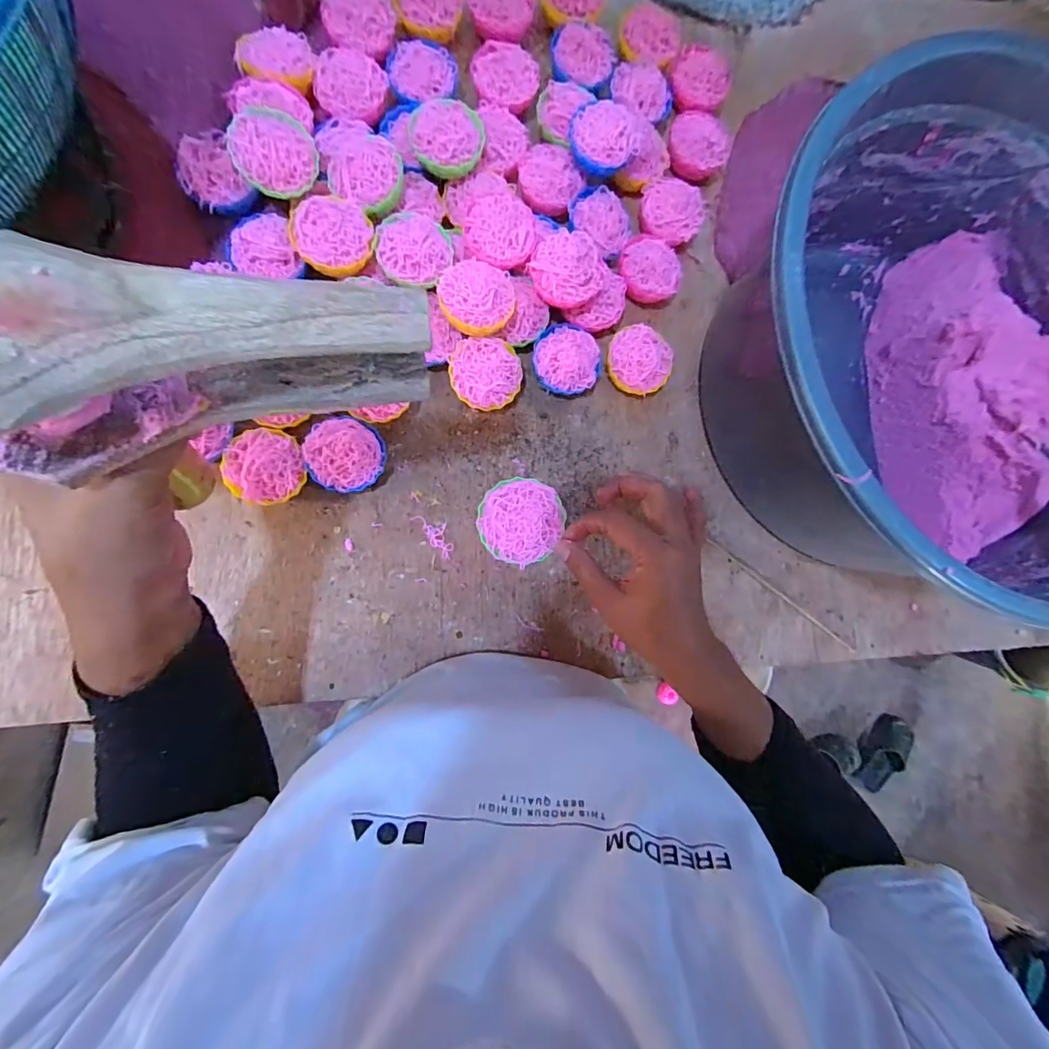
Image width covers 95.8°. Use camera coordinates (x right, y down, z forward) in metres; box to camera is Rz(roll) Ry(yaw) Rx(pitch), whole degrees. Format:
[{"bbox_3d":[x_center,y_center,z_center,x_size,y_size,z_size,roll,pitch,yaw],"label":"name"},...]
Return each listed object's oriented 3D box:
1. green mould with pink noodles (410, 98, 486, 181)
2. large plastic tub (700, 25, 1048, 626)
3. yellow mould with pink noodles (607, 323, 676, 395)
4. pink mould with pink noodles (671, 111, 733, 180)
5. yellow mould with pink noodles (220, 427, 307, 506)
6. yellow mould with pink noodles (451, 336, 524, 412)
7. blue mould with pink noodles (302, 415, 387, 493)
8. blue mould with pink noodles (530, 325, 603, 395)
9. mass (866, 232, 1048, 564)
[{"bbox_3d":[-0.066,-0.327,0.404,0.061,0.035,0.059,1,85,-9],"label":"green mould with pink noodles"},{"bbox_3d":[0.342,-0.138,0.408,0.395,0.184,0.379,1,85,-9],"label":"large plastic tub"},{"bbox_3d":[0.104,-0.150,0.442,0.058,0.034,0.060,1,85,-9],"label":"yellow mould with pink noodles"},{"bbox_3d":[0.168,-0.367,0.461,0.059,0.027,0.051,43,81,-3],"label":"pink mould with pink noodles"},{"bbox_3d":[-0.210,-0.046,0.386,0.060,0.032,0.058,1,85,-9],"label":"yellow mould with pink noodles"},{"bbox_3d":[-0.034,-0.130,0.418,0.060,0.036,0.057,1,85,-9],"label":"yellow mould with pink noodles"},{"bbox_3d":[-0.146,-0.056,0.392,0.058,0.040,0.058,1,85,-9],"label":"blue mould with pink noodles"},{"bbox_3d":[0.037,-0.147,0.431,0.059,0.034,0.061,1,85,-9],"label":"blue mould with pink noodles"},{"bbox_3d":[0.435,-0.130,0.458,0.141,0.109,0.305,-6,86,-9],"label":"mass"}]

